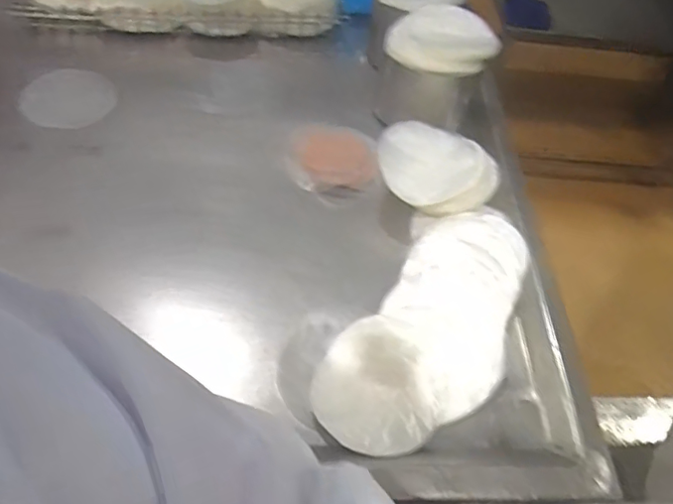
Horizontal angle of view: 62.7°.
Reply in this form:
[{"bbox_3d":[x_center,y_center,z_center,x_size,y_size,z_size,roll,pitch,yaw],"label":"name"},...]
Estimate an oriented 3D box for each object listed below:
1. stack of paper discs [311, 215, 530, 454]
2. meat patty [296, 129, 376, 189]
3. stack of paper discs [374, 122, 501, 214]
[{"bbox_3d":[0.115,0.066,0.580,0.152,0.041,0.336,33,56,19],"label":"stack of paper discs"},{"bbox_3d":[-0.001,-0.130,0.748,0.100,0.009,0.106,-1,53,-7],"label":"meat patty"},{"bbox_3d":[0.129,-0.105,0.699,0.157,0.060,0.118,5,52,-2],"label":"stack of paper discs"}]

